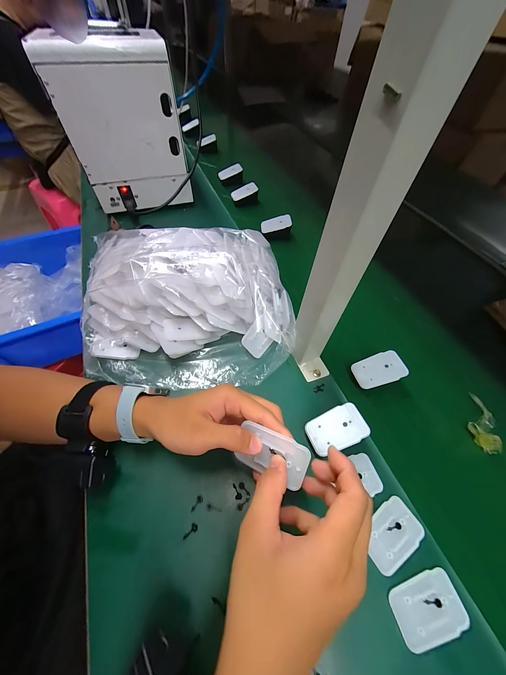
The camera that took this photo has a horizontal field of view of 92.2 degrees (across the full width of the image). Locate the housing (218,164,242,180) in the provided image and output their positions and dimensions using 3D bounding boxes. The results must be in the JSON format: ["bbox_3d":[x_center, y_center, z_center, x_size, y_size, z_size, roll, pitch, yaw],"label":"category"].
[{"bbox_3d":[-0.063,-0.461,0.680,0.070,0.024,0.016,-9,53,22],"label":"housing"}]

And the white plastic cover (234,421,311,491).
[{"bbox_3d":[0.017,0.107,0.223,0.064,0.004,0.042,21,96,17],"label":"white plastic cover"}]

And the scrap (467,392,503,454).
[{"bbox_3d":[0.314,0.115,0.334,0.023,0.025,0.078,4,56,1],"label":"scrap"}]

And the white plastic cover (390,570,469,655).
[{"bbox_3d":[0.167,0.257,0.231,0.068,0.004,0.044,-11,57,-10],"label":"white plastic cover"}]

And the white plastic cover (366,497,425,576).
[{"bbox_3d":[0.150,0.211,0.262,0.067,0.004,0.043,-27,61,-19],"label":"white plastic cover"}]

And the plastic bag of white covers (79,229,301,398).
[{"bbox_3d":[-0.102,-0.067,0.385,0.324,0.100,0.264,-1,56,-3],"label":"plastic bag of white covers"}]

